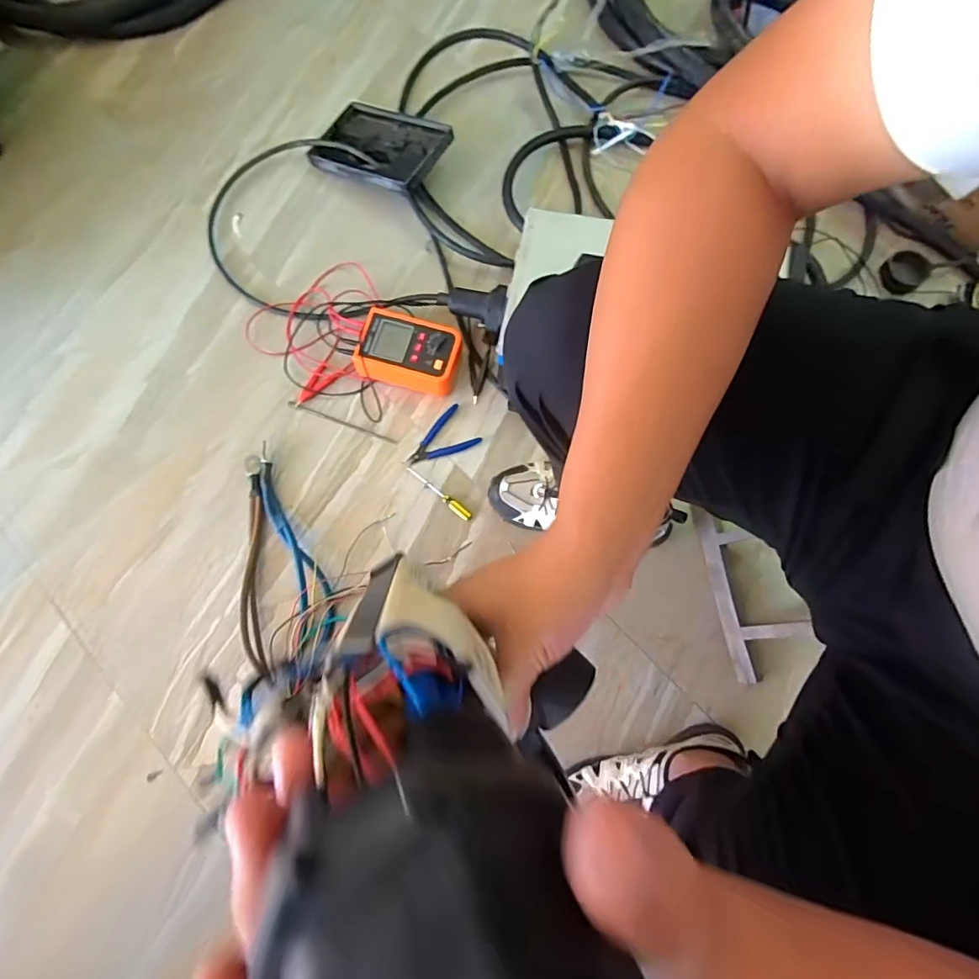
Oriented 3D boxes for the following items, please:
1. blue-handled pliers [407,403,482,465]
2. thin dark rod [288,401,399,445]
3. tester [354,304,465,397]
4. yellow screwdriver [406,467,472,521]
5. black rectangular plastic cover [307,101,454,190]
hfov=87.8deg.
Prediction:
[{"bbox_3d":[-0.084,-0.080,0.841,0.118,0.010,0.080,-35,79,-7],"label":"blue-handled pliers"},{"bbox_3d":[-0.244,-0.112,0.852,0.195,0.009,0.012,20,78,6],"label":"thin dark rod"},{"bbox_3d":[-0.133,-0.228,0.852,0.164,0.059,0.110,18,78,5],"label":"tester"},{"bbox_3d":[-0.082,0.005,0.813,0.131,0.016,0.016,39,81,9],"label":"yellow screwdriver"},{"bbox_3d":[-0.206,-0.648,0.963,0.257,0.032,0.181,25,75,19],"label":"black rectangular plastic cover"}]

